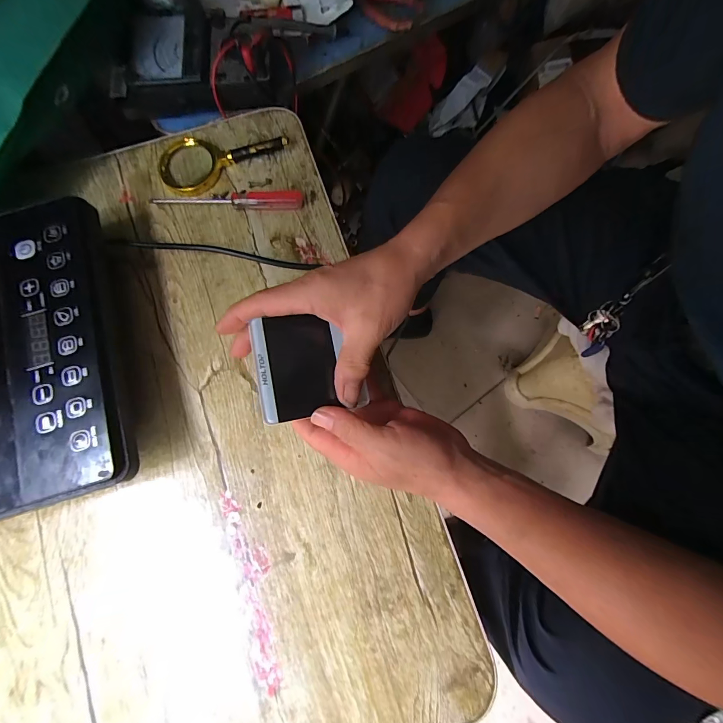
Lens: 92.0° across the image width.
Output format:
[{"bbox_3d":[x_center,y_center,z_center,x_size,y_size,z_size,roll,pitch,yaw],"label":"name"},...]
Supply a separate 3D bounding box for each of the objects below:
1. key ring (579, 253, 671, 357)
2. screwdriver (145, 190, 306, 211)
[{"bbox_3d":[0.330,-0.066,0.455,0.041,0.155,0.028,13,49,4],"label":"key ring"},{"bbox_3d":[-0.150,-0.180,0.391,0.168,0.021,0.020,-1,78,1],"label":"screwdriver"}]

